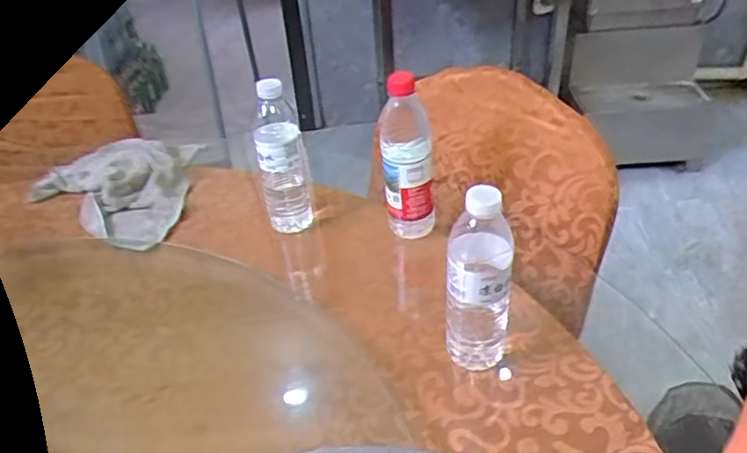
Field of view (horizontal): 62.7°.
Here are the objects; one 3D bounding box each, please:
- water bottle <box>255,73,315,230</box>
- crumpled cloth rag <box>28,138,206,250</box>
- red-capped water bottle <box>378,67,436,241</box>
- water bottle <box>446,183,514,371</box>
[{"bbox_3d":[-0.122,-0.093,0.824,0.063,0.202,0.066,-8,38,-6],"label":"water bottle"},{"bbox_3d":[-0.425,-0.058,0.980,0.251,0.044,0.312,-7,38,-1],"label":"crumpled cloth rag"},{"bbox_3d":[0.044,-0.085,0.786,0.066,0.231,0.074,-2,38,2],"label":"red-capped water bottle"},{"bbox_3d":[0.106,0.057,0.612,0.064,0.217,0.056,3,39,9],"label":"water bottle"}]

